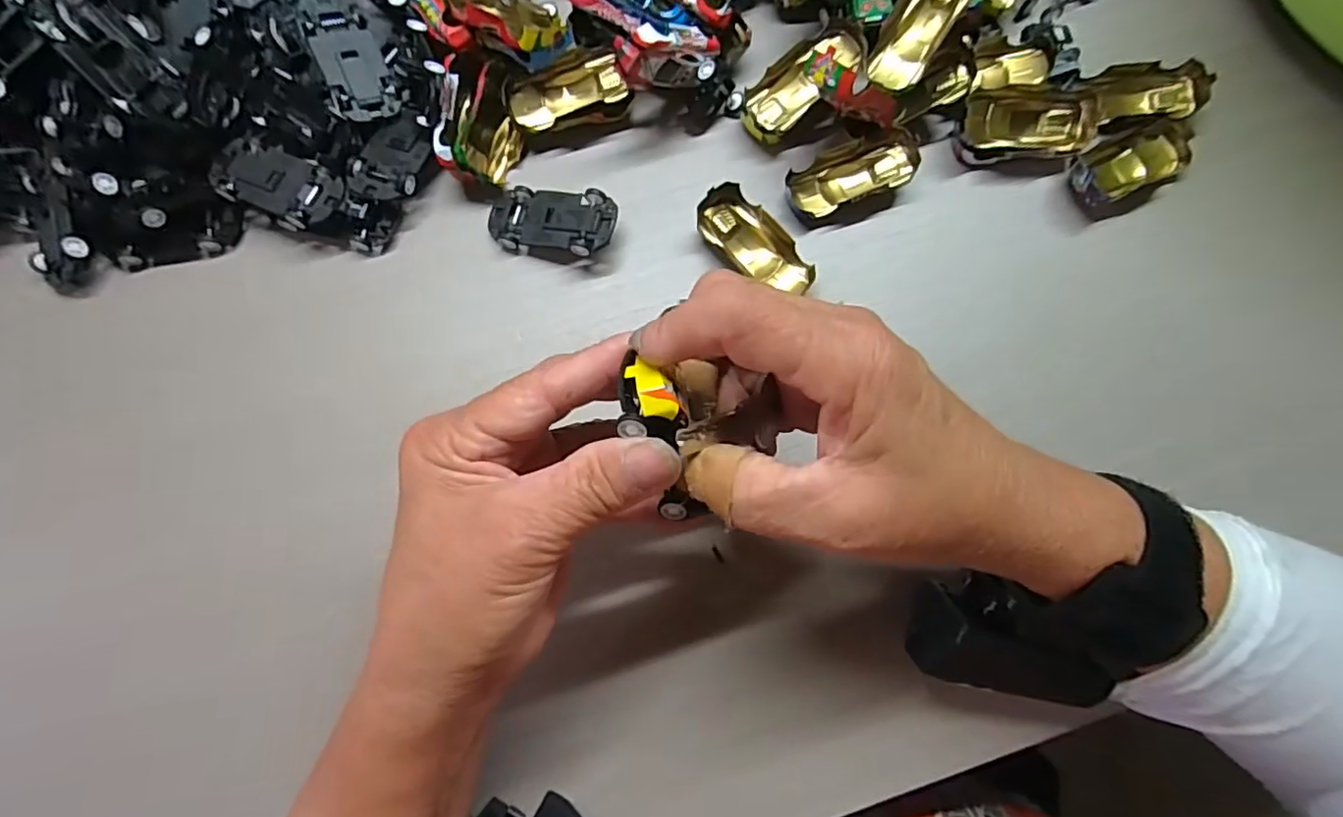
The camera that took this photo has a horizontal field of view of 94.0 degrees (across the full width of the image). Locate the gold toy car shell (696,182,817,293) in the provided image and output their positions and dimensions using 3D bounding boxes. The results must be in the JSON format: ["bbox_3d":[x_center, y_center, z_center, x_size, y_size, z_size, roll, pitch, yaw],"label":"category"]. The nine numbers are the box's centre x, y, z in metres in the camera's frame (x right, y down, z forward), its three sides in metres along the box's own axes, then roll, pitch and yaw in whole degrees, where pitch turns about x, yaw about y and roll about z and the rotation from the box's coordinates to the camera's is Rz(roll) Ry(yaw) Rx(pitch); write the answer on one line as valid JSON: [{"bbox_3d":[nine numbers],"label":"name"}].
[{"bbox_3d":[0.041,-0.080,0.304,0.063,0.014,0.027,42,80,8],"label":"gold toy car shell"}]

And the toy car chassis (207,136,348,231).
[{"bbox_3d":[-0.186,-0.106,0.297,0.061,0.007,0.033,26,78,5],"label":"toy car chassis"}]

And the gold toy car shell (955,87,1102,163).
[{"bbox_3d":[0.177,-0.141,0.315,0.065,0.020,0.032,0,77,0],"label":"gold toy car shell"}]

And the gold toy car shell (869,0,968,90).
[{"bbox_3d":[0.121,-0.187,0.303,0.025,0.015,0.063,32,106,3],"label":"gold toy car shell"}]

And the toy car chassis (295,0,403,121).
[{"bbox_3d":[-0.160,-0.176,0.304,0.031,0.011,0.075,-25,79,-6],"label":"toy car chassis"}]

